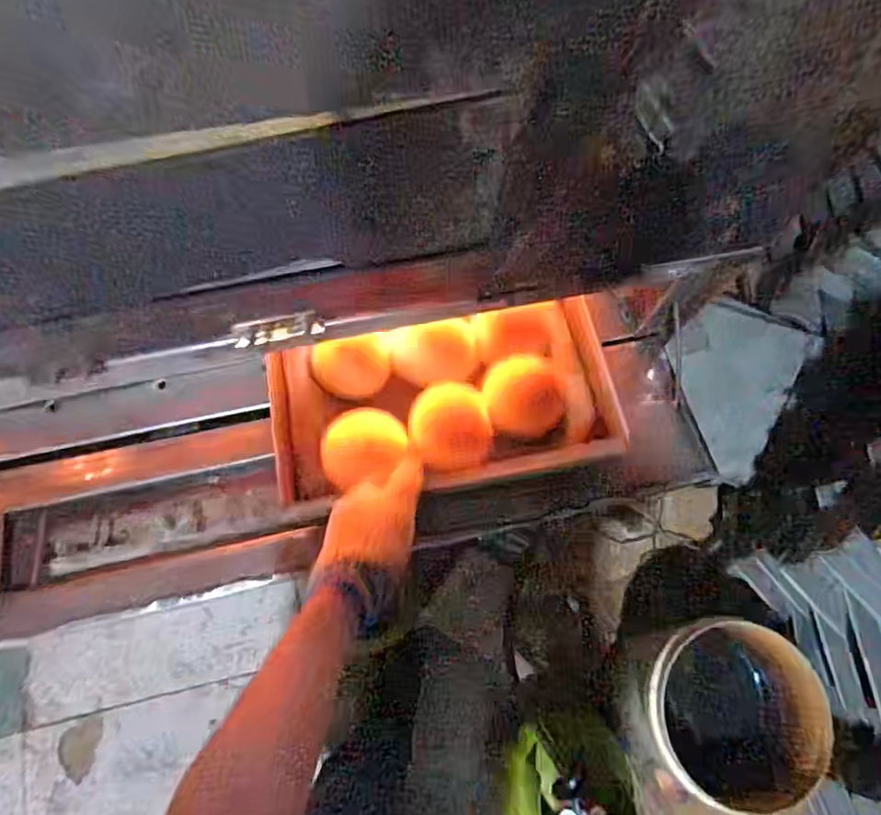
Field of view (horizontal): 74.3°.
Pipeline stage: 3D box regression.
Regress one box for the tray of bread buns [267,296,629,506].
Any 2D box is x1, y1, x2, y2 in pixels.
[{"bbox_3d":[0.005,-0.009,0.750,0.416,0.100,0.217,-10,74,-5],"label":"tray of bread buns"}]

